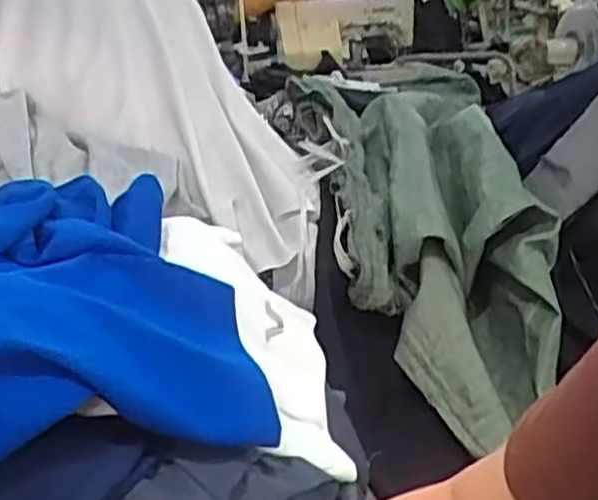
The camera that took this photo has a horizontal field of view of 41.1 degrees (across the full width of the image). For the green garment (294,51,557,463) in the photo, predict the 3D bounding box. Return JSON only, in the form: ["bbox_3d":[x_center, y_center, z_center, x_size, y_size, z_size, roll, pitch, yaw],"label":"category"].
[{"bbox_3d":[0.217,-0.038,1.313,0.309,0.248,0.708,-4,51,-8],"label":"green garment"}]

